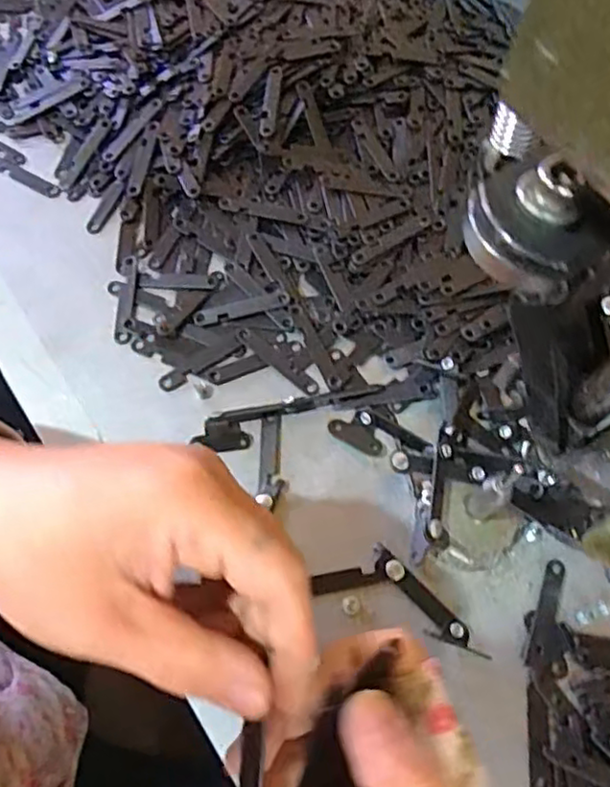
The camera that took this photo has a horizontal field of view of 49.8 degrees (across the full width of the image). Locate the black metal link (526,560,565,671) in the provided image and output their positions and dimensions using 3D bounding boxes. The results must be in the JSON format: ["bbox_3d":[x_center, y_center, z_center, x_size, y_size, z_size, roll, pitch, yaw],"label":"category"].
[{"bbox_3d":[0.109,0.099,0.295,0.011,0.004,0.048,18,70,8],"label":"black metal link"}]

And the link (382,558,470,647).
[{"bbox_3d":[0.054,0.094,0.296,0.009,0.005,0.047,-42,73,-14],"label":"link"}]

